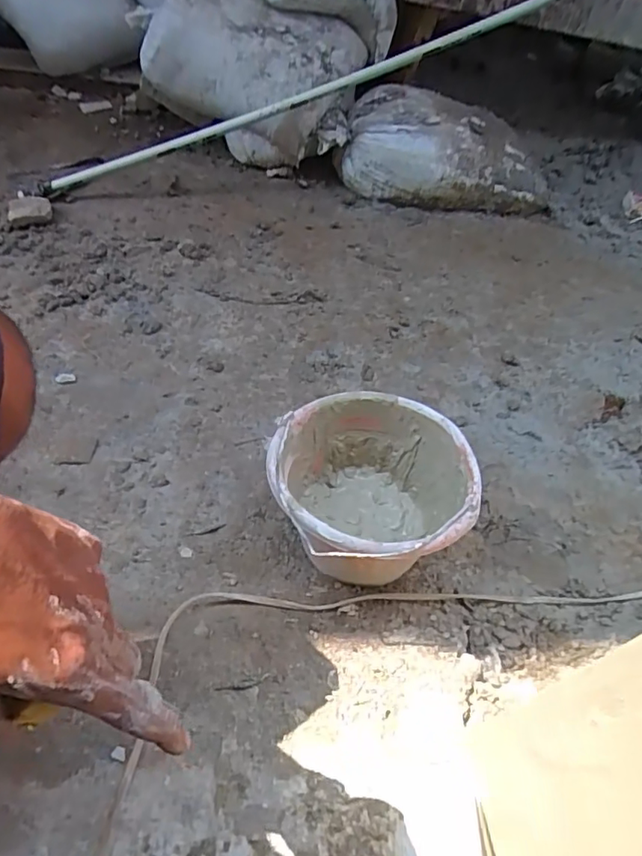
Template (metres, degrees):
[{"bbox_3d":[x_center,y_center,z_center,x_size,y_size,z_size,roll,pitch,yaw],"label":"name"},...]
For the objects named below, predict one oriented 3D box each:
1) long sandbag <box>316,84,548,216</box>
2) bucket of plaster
[{"bbox_3d":[0.261,-0.649,1.266,0.528,0.191,0.259,5,50,-5],"label":"long sandbag"},{"bbox_3d":[0.058,0.078,0.667,0.236,0.149,0.232,4,50,-5],"label":"bucket of plaster"}]

